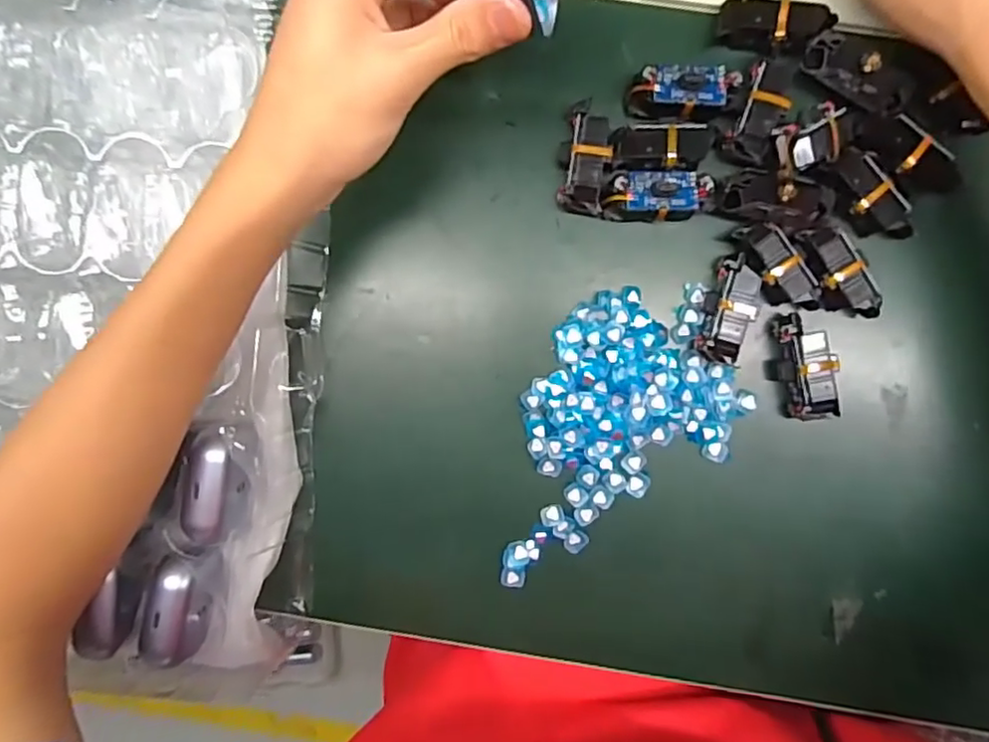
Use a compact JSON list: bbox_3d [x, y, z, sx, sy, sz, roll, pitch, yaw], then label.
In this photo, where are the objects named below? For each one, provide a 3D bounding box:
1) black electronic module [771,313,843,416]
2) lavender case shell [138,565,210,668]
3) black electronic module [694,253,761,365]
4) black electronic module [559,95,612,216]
[{"bbox_3d":[0.157,-0.003,0.312,0.022,0.022,0.052,-7,94,2],"label":"black electronic module"},{"bbox_3d":[-0.163,0.124,0.317,0.025,0.022,0.051,14,94,1],"label":"lavender case shell"},{"bbox_3d":[0.119,-0.030,0.312,0.025,0.019,0.051,17,94,0],"label":"black electronic module"},{"bbox_3d":[0.045,-0.107,0.312,0.024,0.023,0.053,9,94,1],"label":"black electronic module"}]

